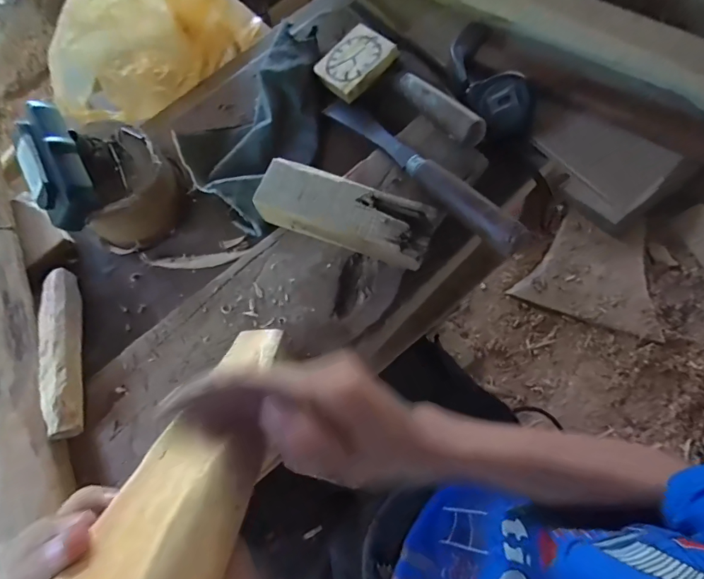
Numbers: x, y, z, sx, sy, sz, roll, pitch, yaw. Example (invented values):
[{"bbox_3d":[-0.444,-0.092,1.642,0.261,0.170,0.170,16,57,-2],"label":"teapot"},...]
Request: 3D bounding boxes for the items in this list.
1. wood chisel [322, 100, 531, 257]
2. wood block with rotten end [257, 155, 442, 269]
[{"bbox_3d":[0.060,-0.122,0.386,0.027,0.022,0.268,-35,59,-10],"label":"wood chisel"},{"bbox_3d":[-0.005,-0.071,0.361,0.155,0.040,0.062,22,73,7],"label":"wood block with rotten end"}]

